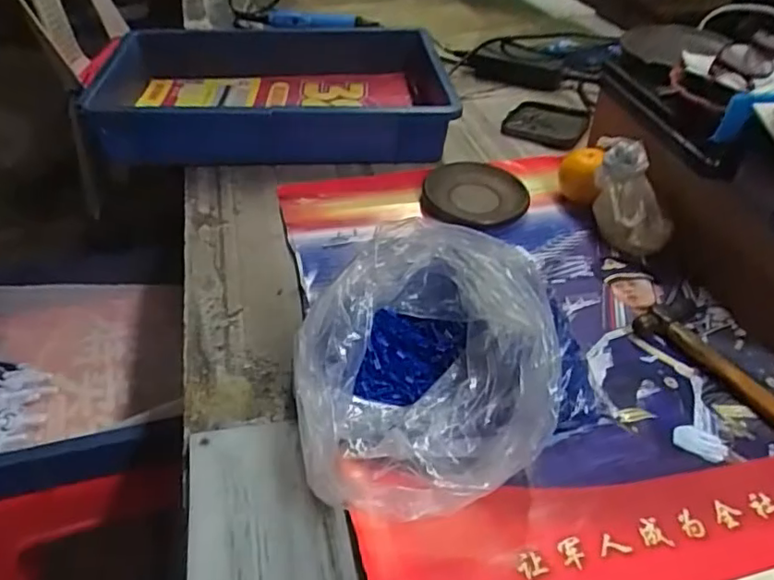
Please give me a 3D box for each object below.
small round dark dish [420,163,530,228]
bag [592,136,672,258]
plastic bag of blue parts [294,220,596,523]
[{"bbox_3d":[0.099,-0.112,0.654,0.110,0.022,0.114,1,40,-1],"label":"small round dark dish"},{"bbox_3d":[0.237,-0.090,0.577,0.040,0.099,0.090,-11,42,-16],"label":"bag"},{"bbox_3d":[0.022,0.053,0.393,0.158,0.106,0.177,-1,40,-4],"label":"plastic bag of blue parts"}]

